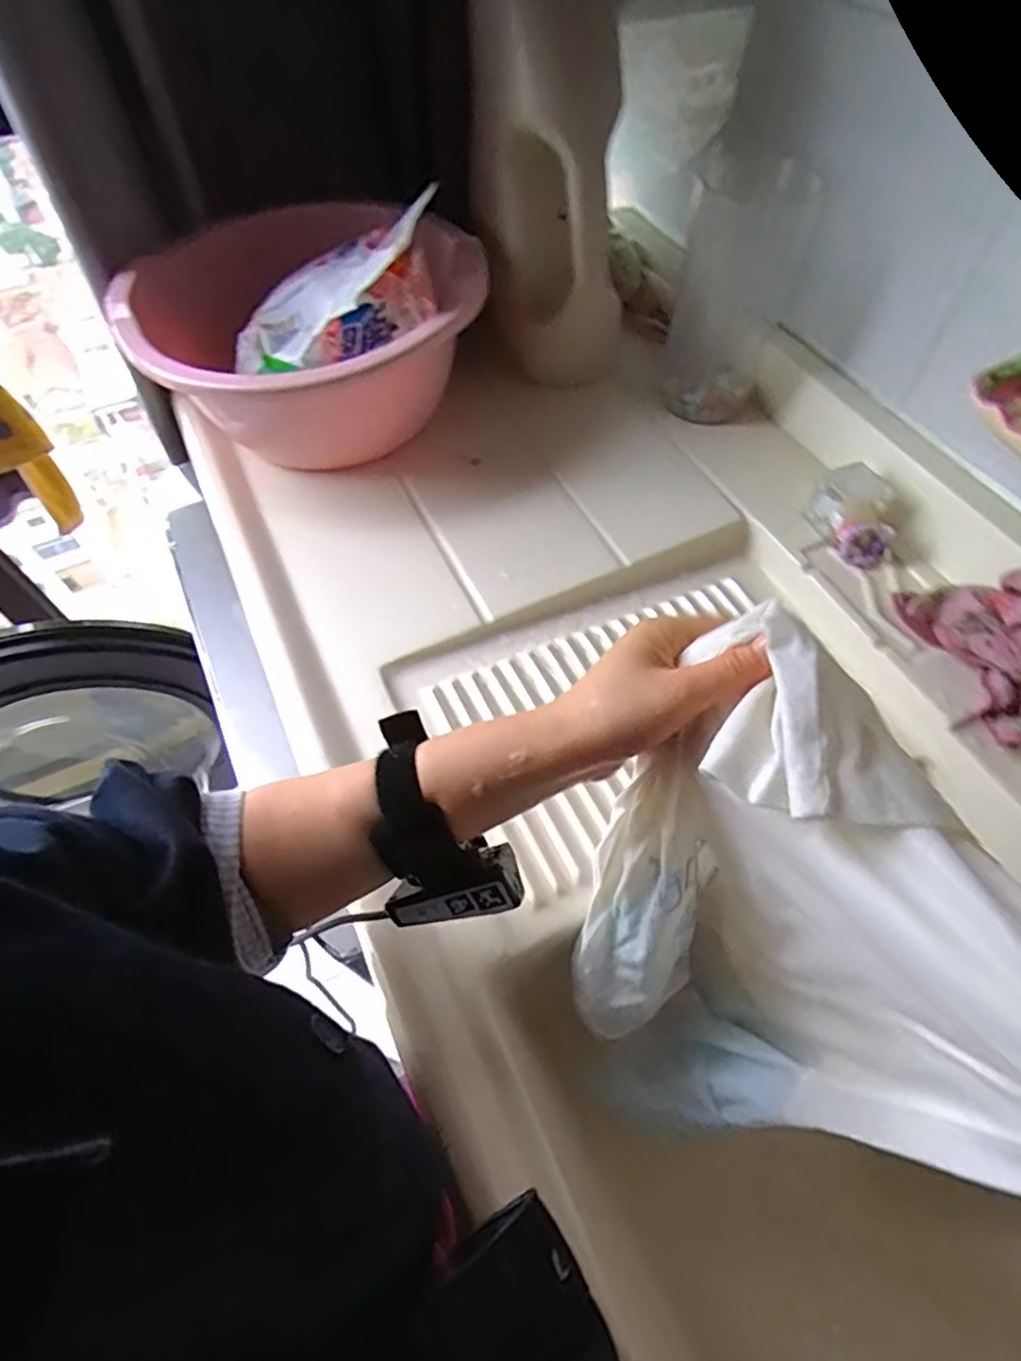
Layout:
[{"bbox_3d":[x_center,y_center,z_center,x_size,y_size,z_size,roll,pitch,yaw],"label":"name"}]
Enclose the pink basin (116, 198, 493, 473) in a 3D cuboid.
[{"bbox_3d":[-0.193,-0.335,0.667,0.316,0.146,0.316,-1,58,1],"label":"pink basin"}]

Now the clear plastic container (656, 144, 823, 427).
[{"bbox_3d":[0.207,-0.357,0.624,0.087,0.212,0.089,-21,60,-12],"label":"clear plastic container"}]

